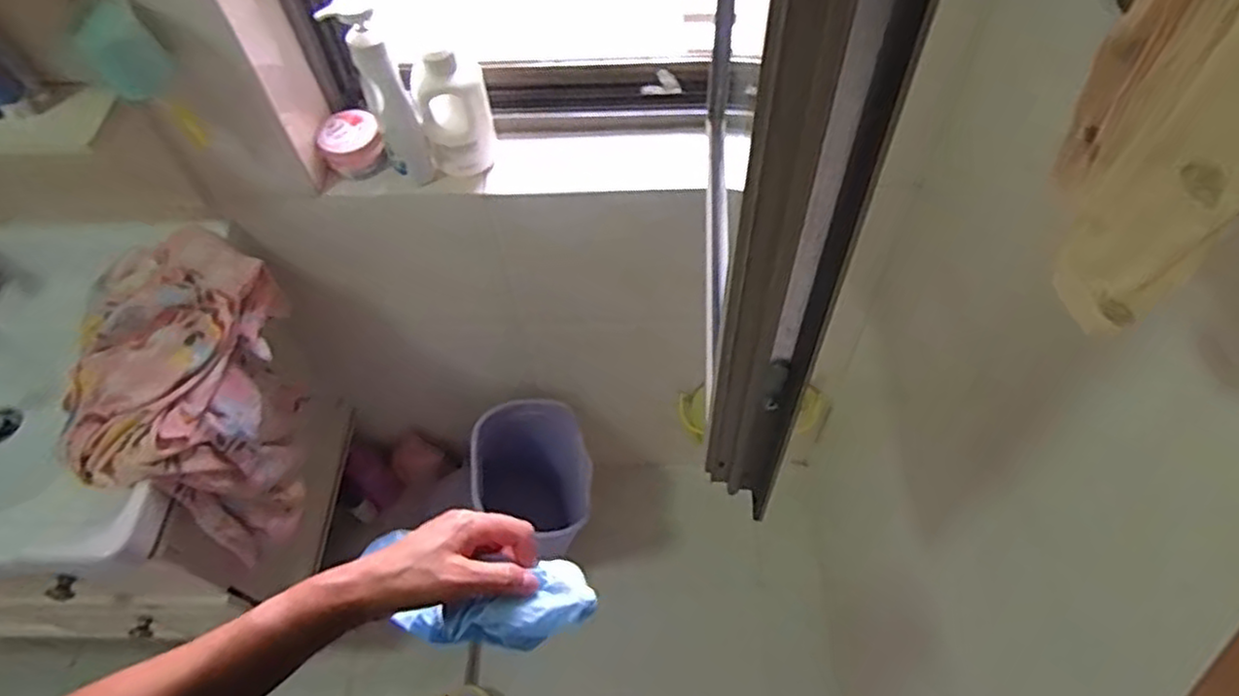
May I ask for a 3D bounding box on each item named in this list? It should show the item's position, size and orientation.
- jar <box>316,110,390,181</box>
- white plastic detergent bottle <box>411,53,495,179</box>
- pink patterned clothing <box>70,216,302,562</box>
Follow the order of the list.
[{"bbox_3d":[-0.367,-0.280,0.999,0.083,0.049,0.091,-1,57,1],"label":"jar"},{"bbox_3d":[-0.215,-0.304,0.958,0.088,0.181,0.060,-11,57,-5],"label":"white plastic detergent bottle"},{"bbox_3d":[-0.606,0.075,1.050,0.231,0.321,0.366,0,57,2],"label":"pink patterned clothing"}]

